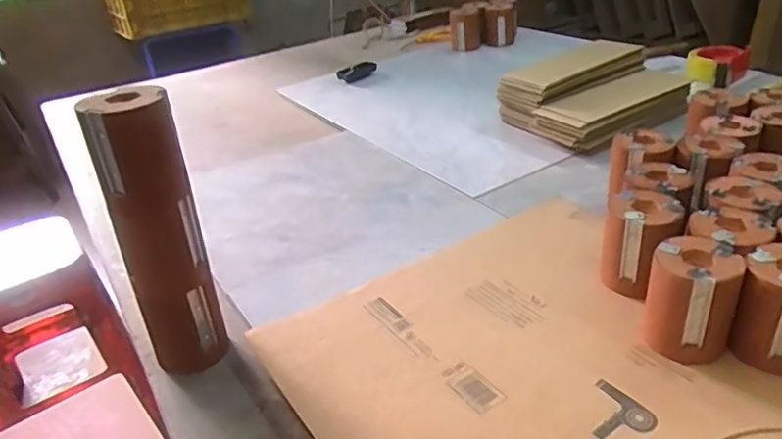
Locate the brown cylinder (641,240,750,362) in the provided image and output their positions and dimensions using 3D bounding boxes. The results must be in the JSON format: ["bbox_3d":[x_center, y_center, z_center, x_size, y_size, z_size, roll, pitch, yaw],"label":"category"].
[{"bbox_3d":[0.299,0.080,0.594,0.078,0.101,0.076,13,34,27],"label":"brown cylinder"}]

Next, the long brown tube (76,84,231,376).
[{"bbox_3d":[-0.230,0.026,0.600,0.080,0.295,0.073,-20,34,-24],"label":"long brown tube"}]

